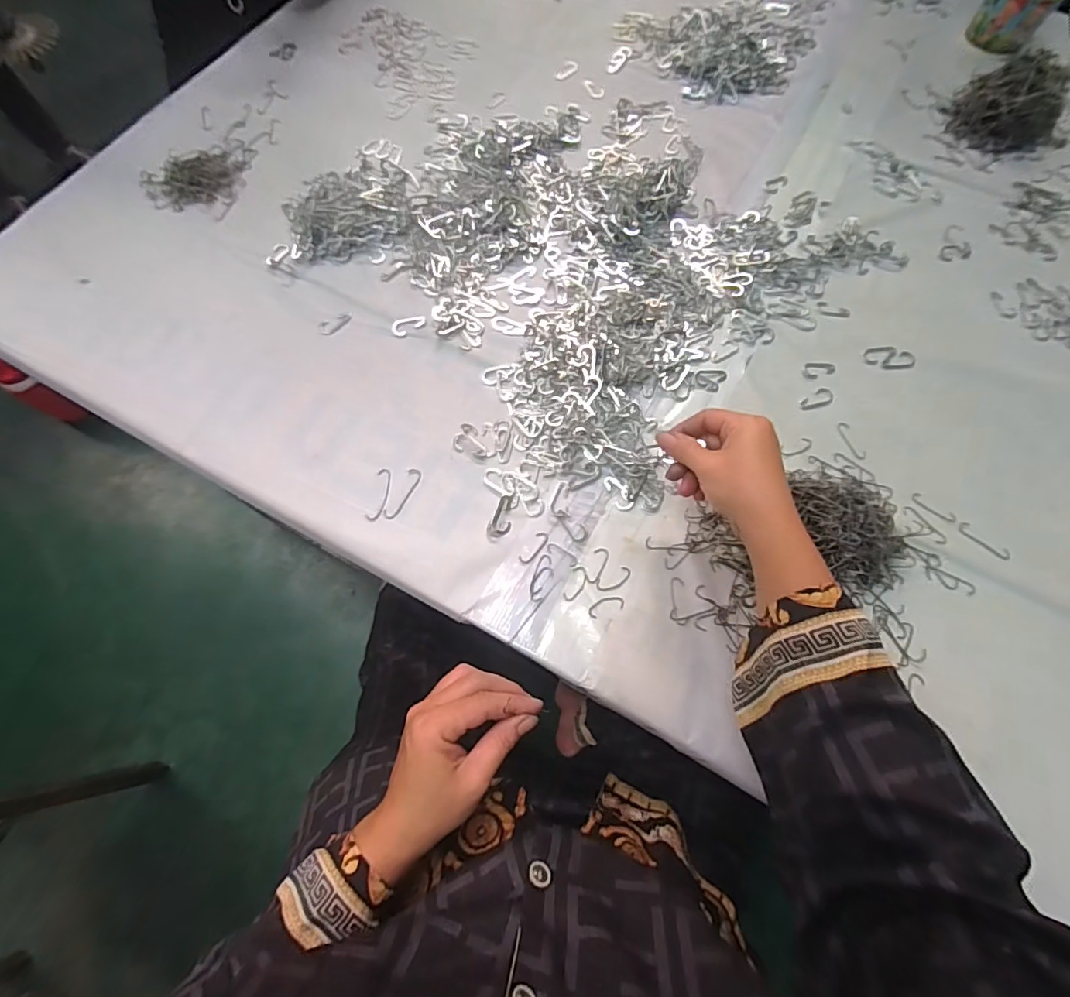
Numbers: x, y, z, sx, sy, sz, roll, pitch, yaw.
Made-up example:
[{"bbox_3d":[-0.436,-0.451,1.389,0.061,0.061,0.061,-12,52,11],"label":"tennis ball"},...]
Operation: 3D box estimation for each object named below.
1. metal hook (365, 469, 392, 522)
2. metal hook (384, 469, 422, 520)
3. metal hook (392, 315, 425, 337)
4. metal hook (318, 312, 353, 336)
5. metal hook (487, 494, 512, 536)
[{"bbox_3d":[-0.144,-0.004,0.459,0.015,0.004,0.052,9,69,3],"label":"metal hook"},{"bbox_3d":[-0.122,-0.004,0.460,0.013,0.004,0.054,23,70,8],"label":"metal hook"},{"bbox_3d":[-0.135,-0.186,0.525,0.035,0.008,0.017,-31,72,-12],"label":"metal hook"},{"bbox_3d":[-0.212,-0.188,0.527,0.038,0.004,0.016,-36,73,-14],"label":"metal hook"},{"bbox_3d":[-0.028,0.015,0.450,0.019,0.006,0.041,19,69,7],"label":"metal hook"}]

